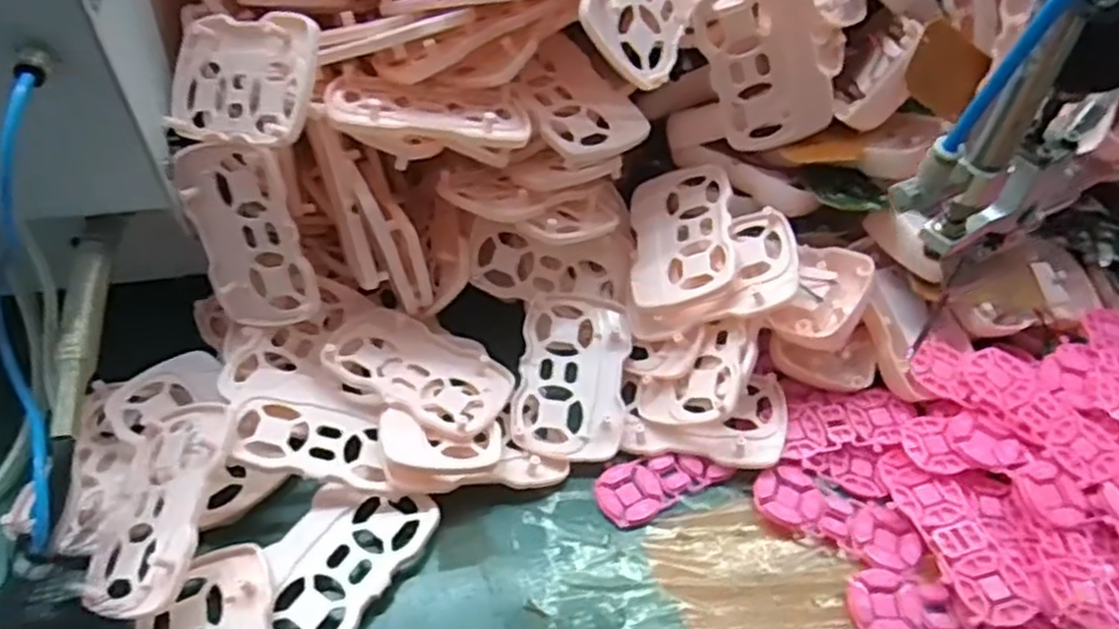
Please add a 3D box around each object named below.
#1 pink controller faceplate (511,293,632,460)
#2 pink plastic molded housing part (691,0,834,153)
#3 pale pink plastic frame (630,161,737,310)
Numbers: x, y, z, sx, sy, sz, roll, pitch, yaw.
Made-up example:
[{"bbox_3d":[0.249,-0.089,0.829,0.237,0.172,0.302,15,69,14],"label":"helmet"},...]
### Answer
[{"bbox_3d":[0.006,0.032,0.385,0.054,0.012,0.087,8,62,0],"label":"pink controller faceplate"},{"bbox_3d":[0.100,-0.123,0.367,0.054,0.087,0.011,-15,35,19],"label":"pink plastic molded housing part"},{"bbox_3d":[0.063,-0.043,0.393,0.053,0.004,0.085,-14,53,23],"label":"pale pink plastic frame"}]

